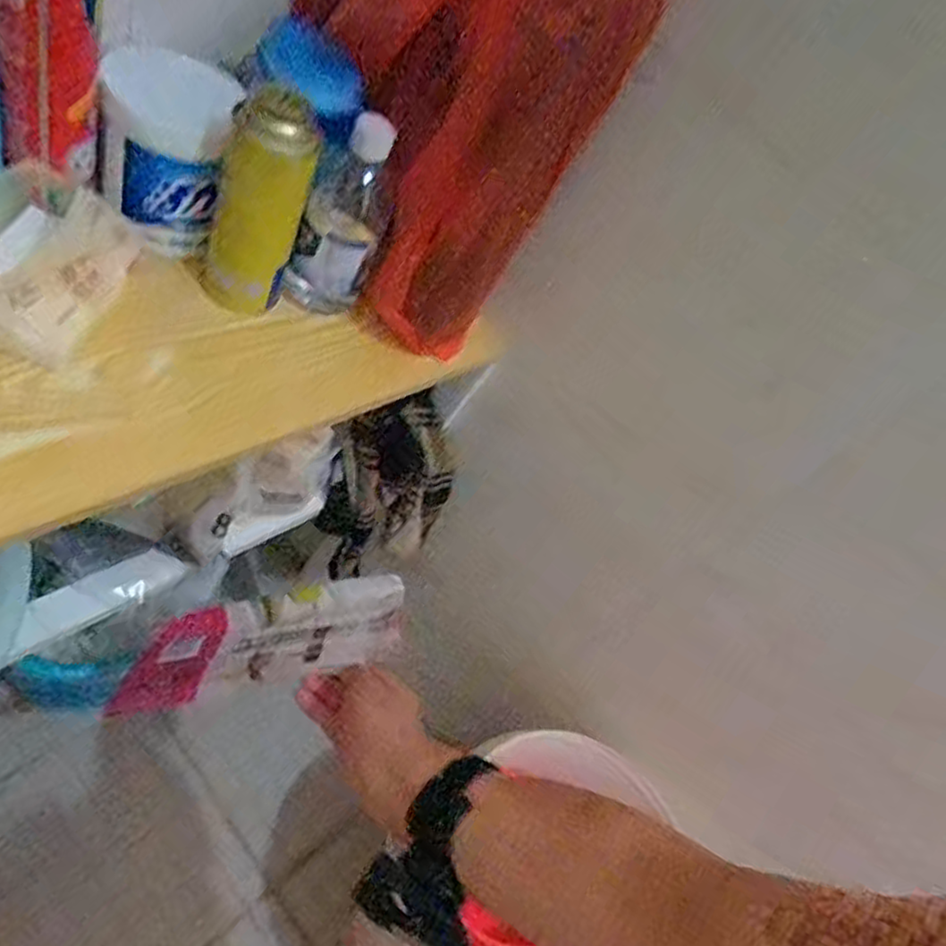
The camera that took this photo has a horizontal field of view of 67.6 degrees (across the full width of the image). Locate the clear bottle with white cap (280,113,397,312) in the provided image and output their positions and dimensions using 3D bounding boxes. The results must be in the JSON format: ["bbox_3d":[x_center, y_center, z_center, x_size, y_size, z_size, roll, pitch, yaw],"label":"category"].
[{"bbox_3d":[-0.109,-0.212,0.594,0.070,0.176,0.057,28,34,-6],"label":"clear bottle with white cap"}]

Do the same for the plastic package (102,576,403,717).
[{"bbox_3d":[-0.188,0.148,0.642,0.252,0.032,0.098,-14,35,1],"label":"plastic package"}]

